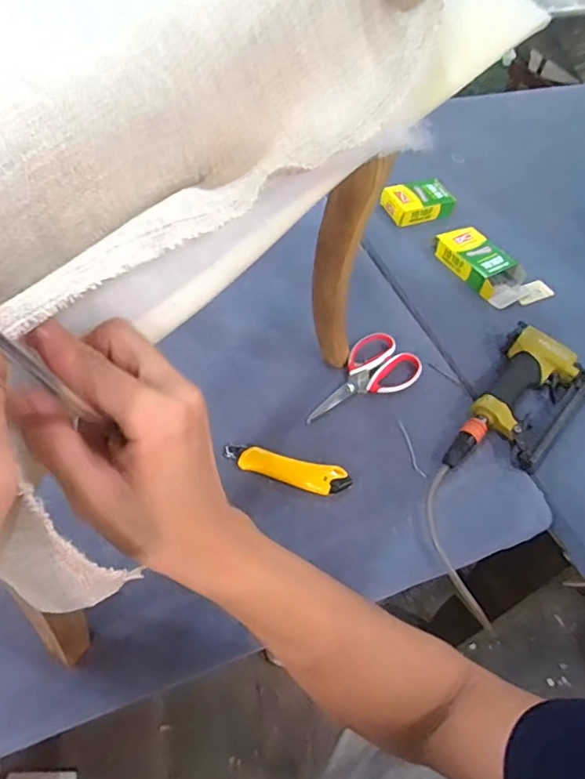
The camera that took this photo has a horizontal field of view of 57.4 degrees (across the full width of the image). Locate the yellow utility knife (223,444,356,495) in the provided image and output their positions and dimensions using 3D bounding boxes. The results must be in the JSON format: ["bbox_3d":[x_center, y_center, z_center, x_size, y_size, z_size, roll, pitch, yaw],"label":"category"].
[{"bbox_3d":[-0.008,0.098,0.660,0.155,0.021,0.034,15,53,8],"label":"yellow utility knife"}]

